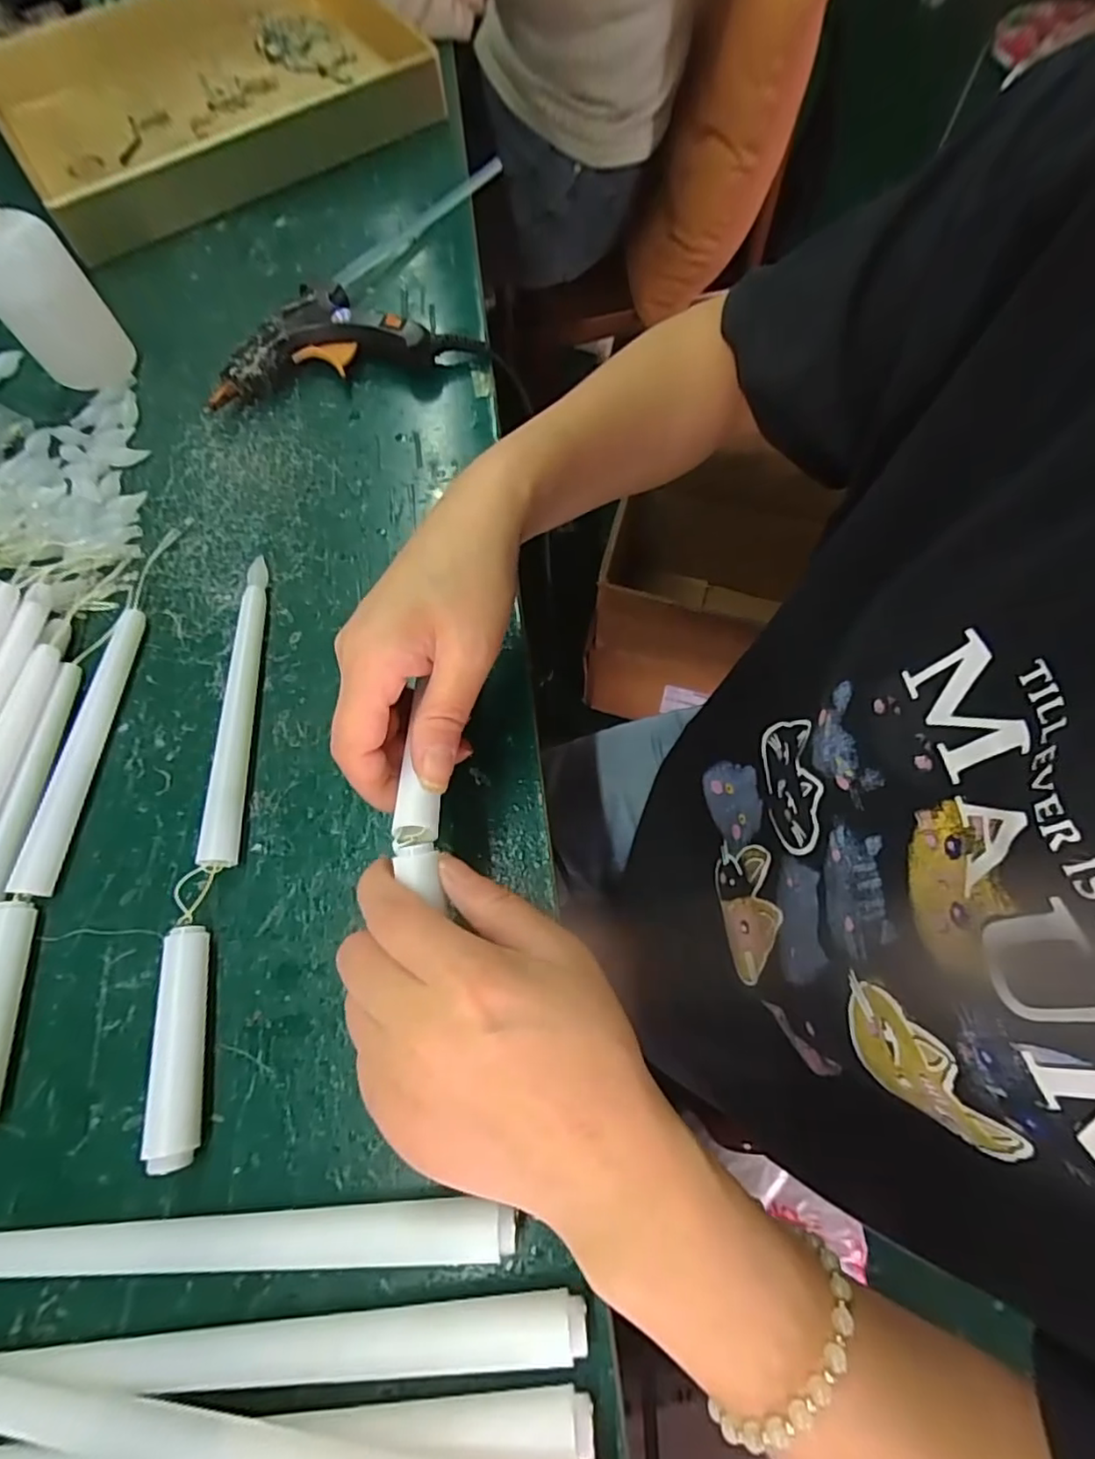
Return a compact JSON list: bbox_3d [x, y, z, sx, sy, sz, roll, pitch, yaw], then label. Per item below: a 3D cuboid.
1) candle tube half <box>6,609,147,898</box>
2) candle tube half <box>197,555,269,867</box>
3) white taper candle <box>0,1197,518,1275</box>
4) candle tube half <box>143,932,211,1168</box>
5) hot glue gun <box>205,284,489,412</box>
[{"bbox_3d":[-0.231,0.006,0.301,0.020,0.013,0.146,2,68,3],"label":"candle tube half"},{"bbox_3d":[-0.157,-0.015,0.308,0.017,0.015,0.165,-6,68,0],"label":"candle tube half"},{"bbox_3d":[-0.132,0.188,0.226,0.235,0.019,0.017,-2,68,1],"label":"white taper candle"},{"bbox_3d":[-0.149,0.127,0.250,0.016,0.021,0.087,-9,68,-2],"label":"candle tube half"},{"bbox_3d":[-0.133,-0.251,0.391,0.164,0.031,0.066,-15,68,-4],"label":"hot glue gun"}]

